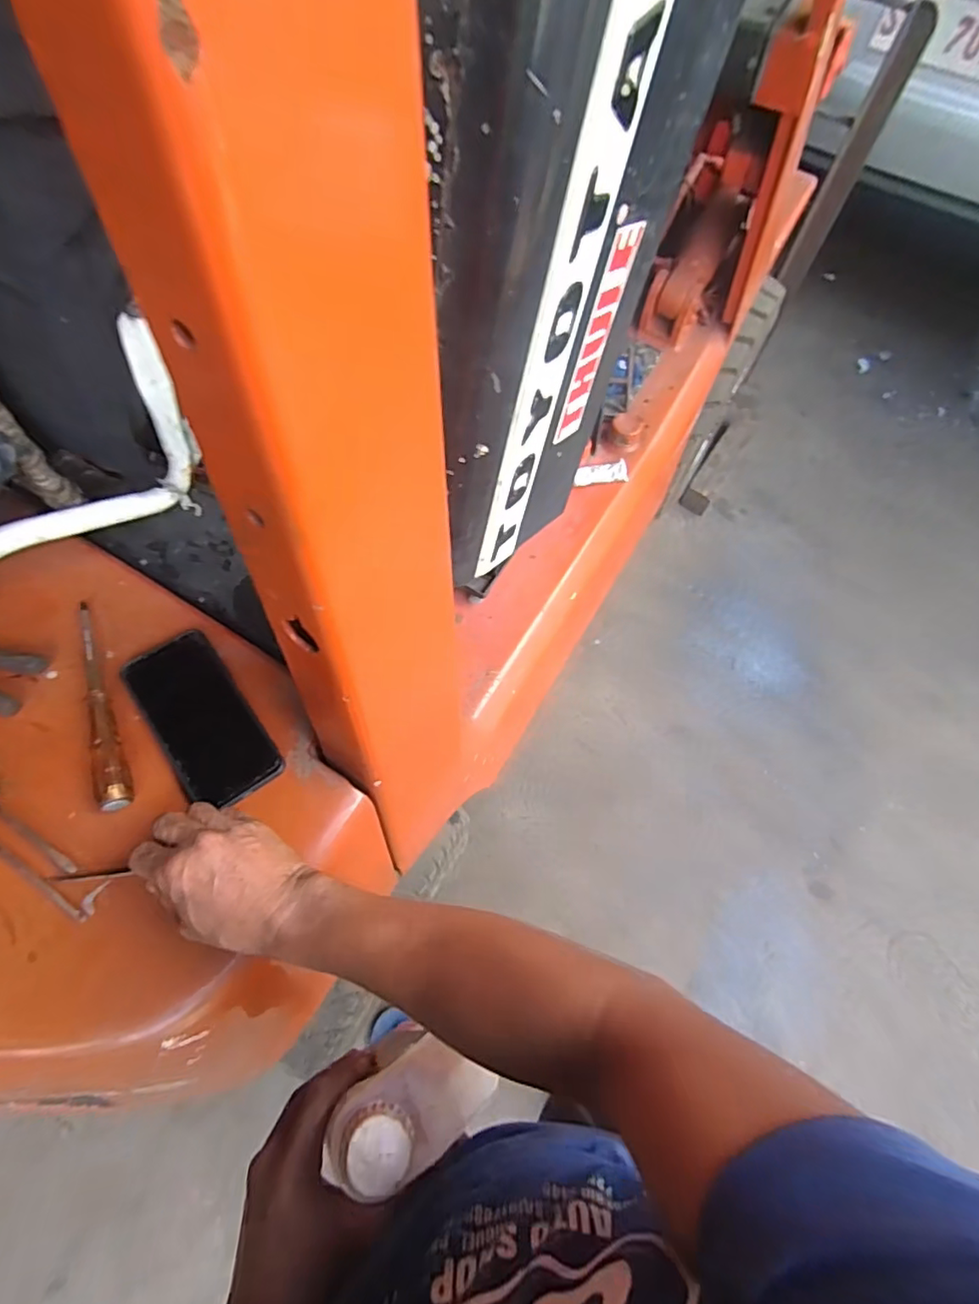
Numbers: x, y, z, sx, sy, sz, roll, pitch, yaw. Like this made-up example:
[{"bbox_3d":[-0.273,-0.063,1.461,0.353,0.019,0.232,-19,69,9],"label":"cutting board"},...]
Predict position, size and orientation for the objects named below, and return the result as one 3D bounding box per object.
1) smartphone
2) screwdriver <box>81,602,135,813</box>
[{"bbox_3d":[-0.266,0.061,0.523,0.077,0.009,0.168,-32,79,-24],"label":"smartphone"},{"bbox_3d":[-0.352,0.041,0.506,0.021,0.020,0.205,-21,67,-13],"label":"screwdriver"}]

